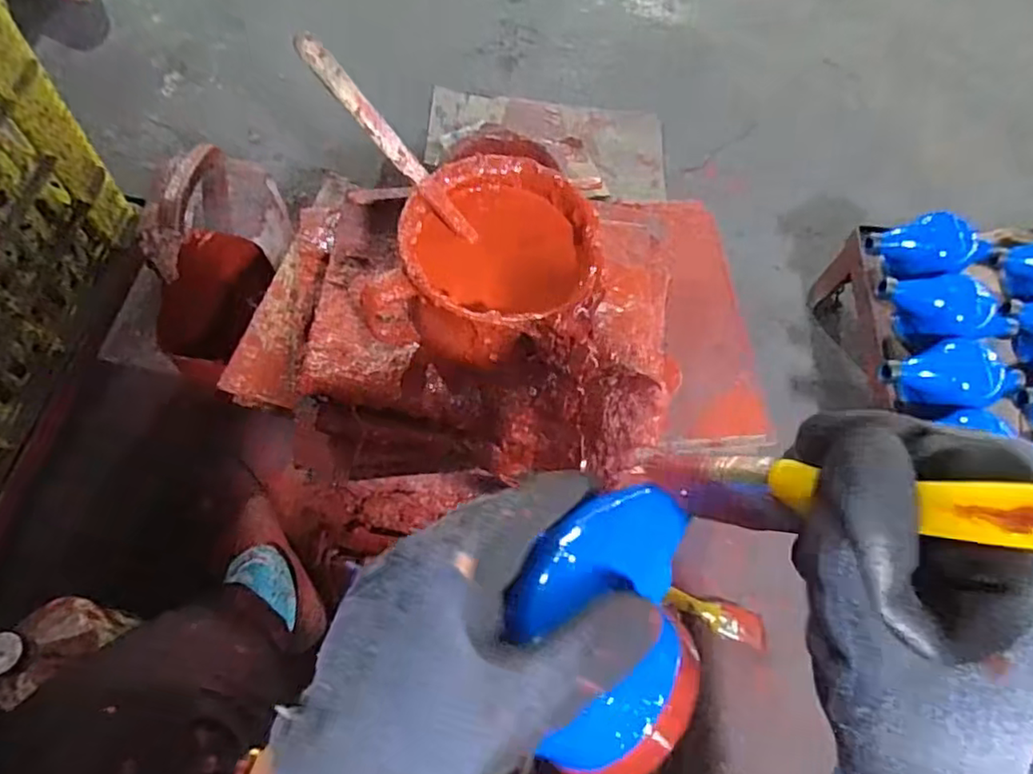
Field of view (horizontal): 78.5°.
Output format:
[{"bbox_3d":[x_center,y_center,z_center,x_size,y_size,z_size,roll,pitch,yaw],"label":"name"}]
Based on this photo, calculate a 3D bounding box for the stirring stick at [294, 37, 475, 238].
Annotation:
[{"bbox_3d":[-0.083,-0.163,0.429,0.164,0.007,0.017,47,60,-27],"label":"stirring stick"}]

